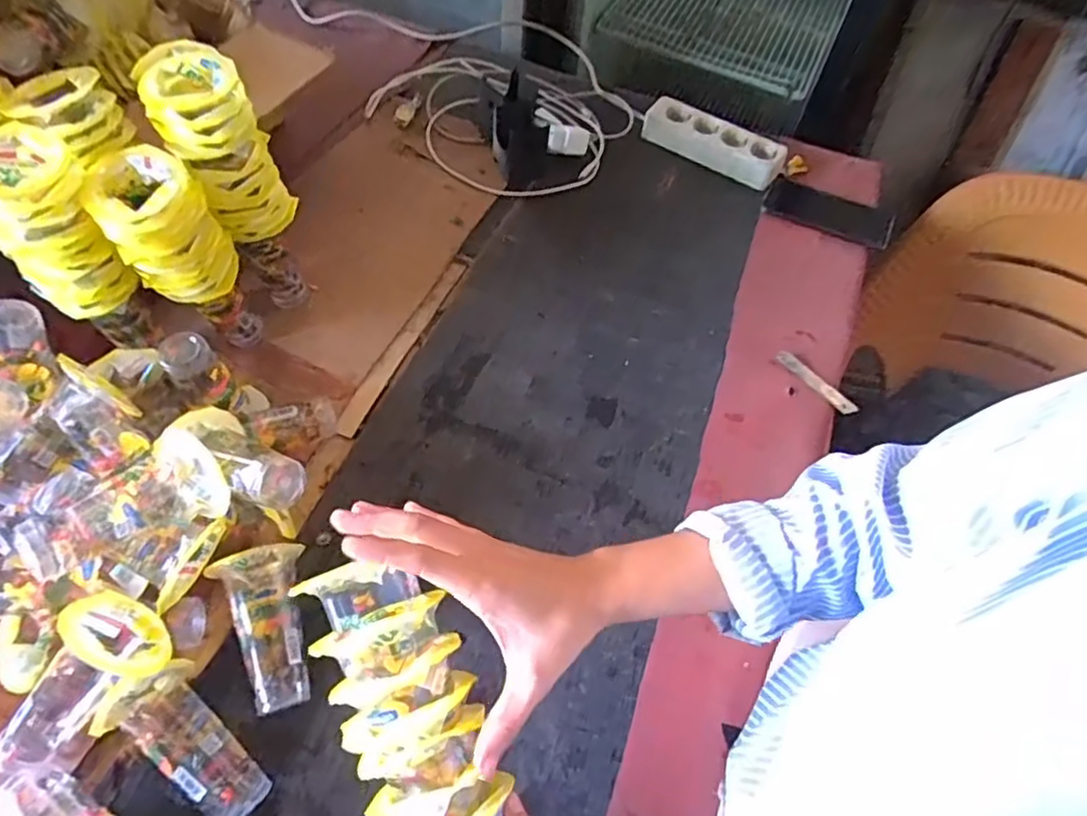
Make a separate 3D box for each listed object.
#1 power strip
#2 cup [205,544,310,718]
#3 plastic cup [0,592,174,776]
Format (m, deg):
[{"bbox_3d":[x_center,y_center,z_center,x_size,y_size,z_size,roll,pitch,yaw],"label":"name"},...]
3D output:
[{"bbox_3d":[0.238,-0.374,0.905,0.204,0.045,0.053,28,59,13],"label":"power strip"},{"bbox_3d":[-0.217,0.175,0.507,0.063,0.061,0.120,-16,60,-15],"label":"cup"},{"bbox_3d":[-0.333,0.205,0.462,0.074,0.073,0.122,38,98,18],"label":"plastic cup"}]

